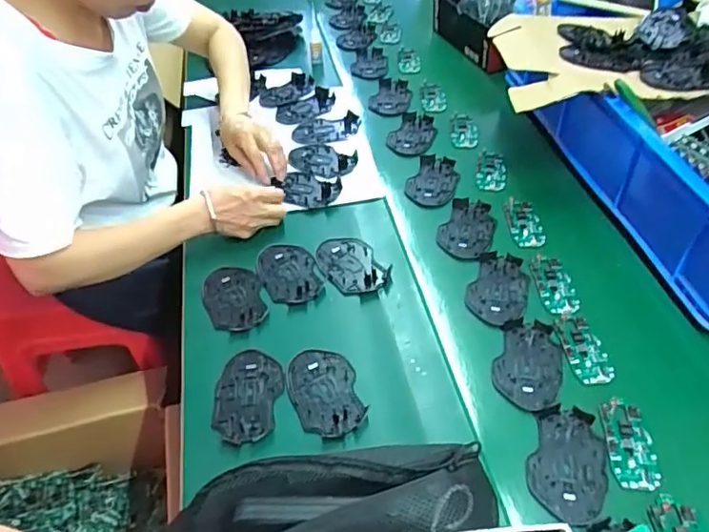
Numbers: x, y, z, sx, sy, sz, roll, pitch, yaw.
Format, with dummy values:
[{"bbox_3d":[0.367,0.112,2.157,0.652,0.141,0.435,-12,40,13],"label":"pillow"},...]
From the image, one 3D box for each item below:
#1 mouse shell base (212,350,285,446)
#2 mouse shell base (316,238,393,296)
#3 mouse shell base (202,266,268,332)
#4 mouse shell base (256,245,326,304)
[{"bbox_3d":[-0.120,0.145,0.629,0.072,0.012,0.114,2,48,5],"label":"mouse shell base"},{"bbox_3d":[-0.002,0.000,0.746,0.077,0.009,0.119,-29,53,-21],"label":"mouse shell base"},{"bbox_3d":[-0.156,0.045,0.726,0.072,0.017,0.102,-15,49,-10],"label":"mouse shell base"},{"bbox_3d":[-0.087,0.007,0.750,0.074,0.010,0.110,-24,51,-17],"label":"mouse shell base"}]

